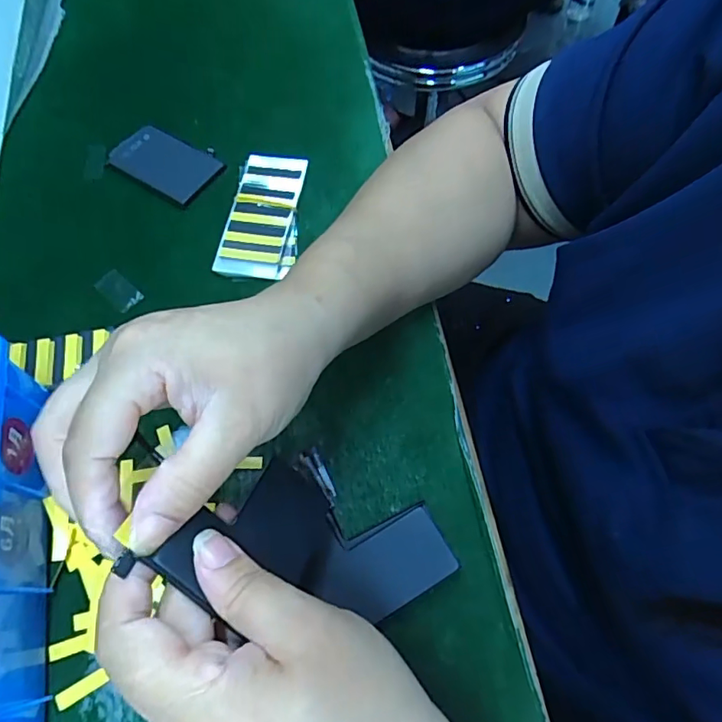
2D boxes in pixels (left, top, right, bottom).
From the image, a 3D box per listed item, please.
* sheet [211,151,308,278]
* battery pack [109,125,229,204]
[{"bbox_3d":[-0.068,-0.103,0.366,0.049,0.011,0.103,4,64,4],"label":"sheet"},{"bbox_3d":[-0.146,-0.147,0.386,0.080,0.010,0.047,29,68,14],"label":"battery pack"}]

